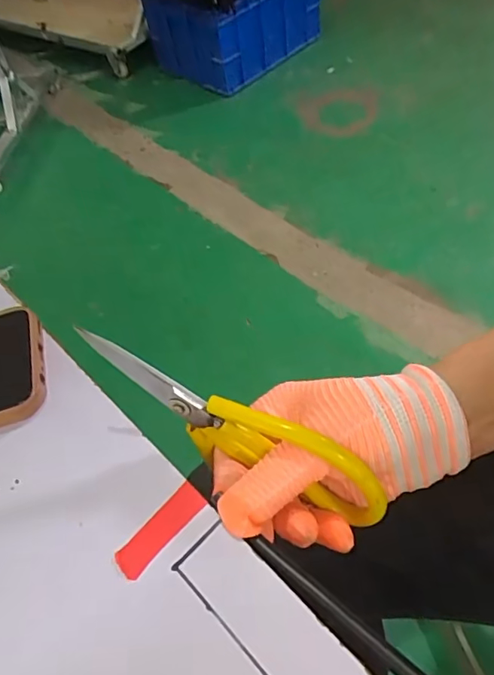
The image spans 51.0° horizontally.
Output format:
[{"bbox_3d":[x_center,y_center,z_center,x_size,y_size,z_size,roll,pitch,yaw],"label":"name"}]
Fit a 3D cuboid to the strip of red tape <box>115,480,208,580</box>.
[{"bbox_3d":[-0.041,0.091,0.245,0.015,0.005,0.048,37,62,24],"label":"strip of red tape"}]

